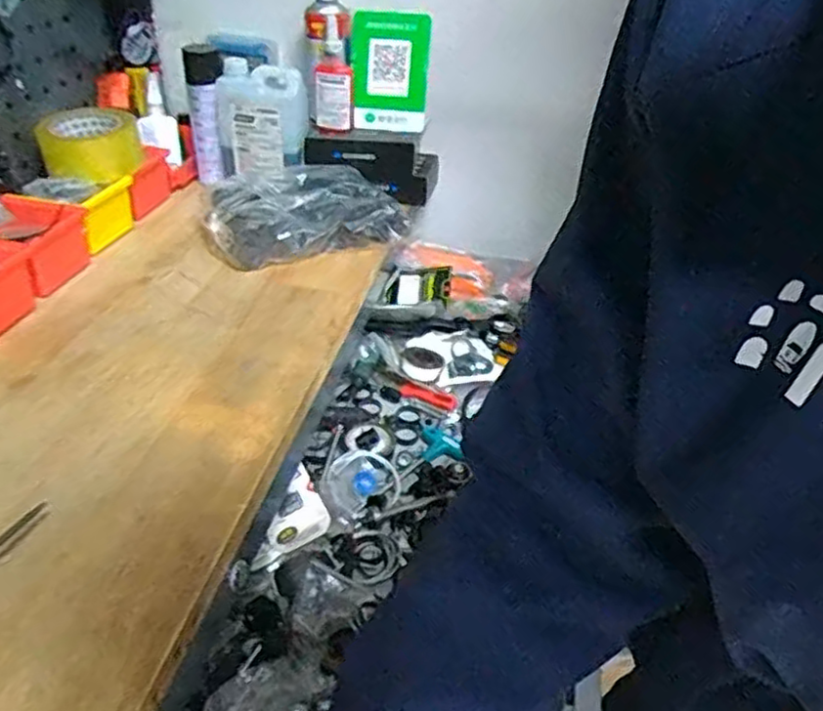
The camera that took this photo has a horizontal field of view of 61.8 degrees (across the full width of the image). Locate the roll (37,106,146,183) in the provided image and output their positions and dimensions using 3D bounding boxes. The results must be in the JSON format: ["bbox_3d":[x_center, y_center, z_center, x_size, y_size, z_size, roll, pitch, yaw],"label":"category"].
[{"bbox_3d":[-0.426,-0.287,0.917,0.095,0.065,0.093,4,38,3],"label":"roll"}]

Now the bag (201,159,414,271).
[{"bbox_3d":[-0.144,-0.191,0.925,0.253,0.072,0.154,-13,39,-23],"label":"bag"}]

